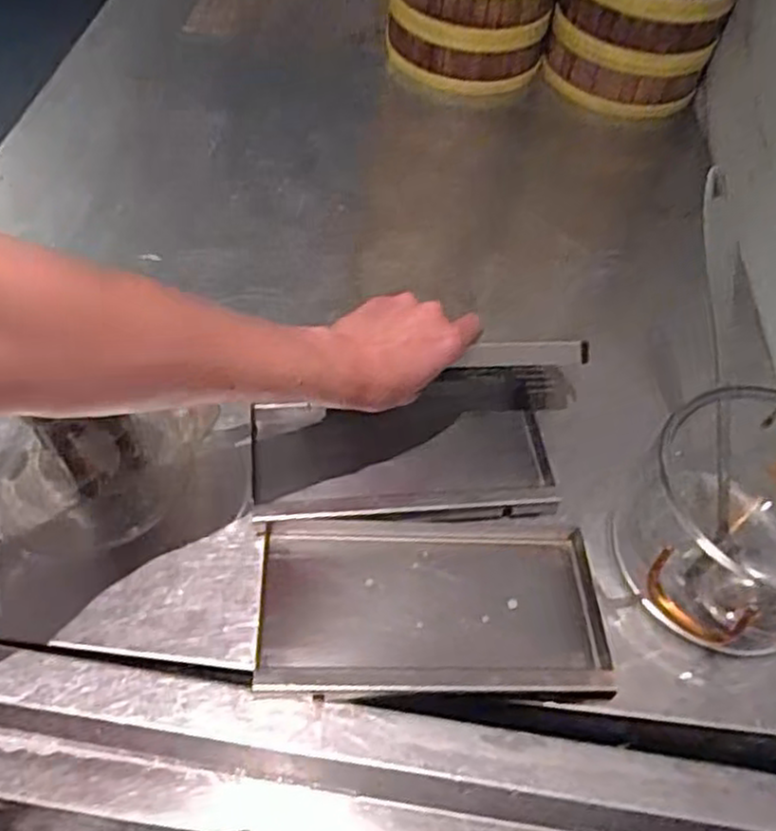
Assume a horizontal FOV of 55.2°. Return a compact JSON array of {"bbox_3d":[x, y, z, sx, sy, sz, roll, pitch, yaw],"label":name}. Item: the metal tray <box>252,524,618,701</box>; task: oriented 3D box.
[{"bbox_3d":[0.029,0.118,0.471,0.218,0.027,0.119,2,52,-5],"label":"metal tray"}]

